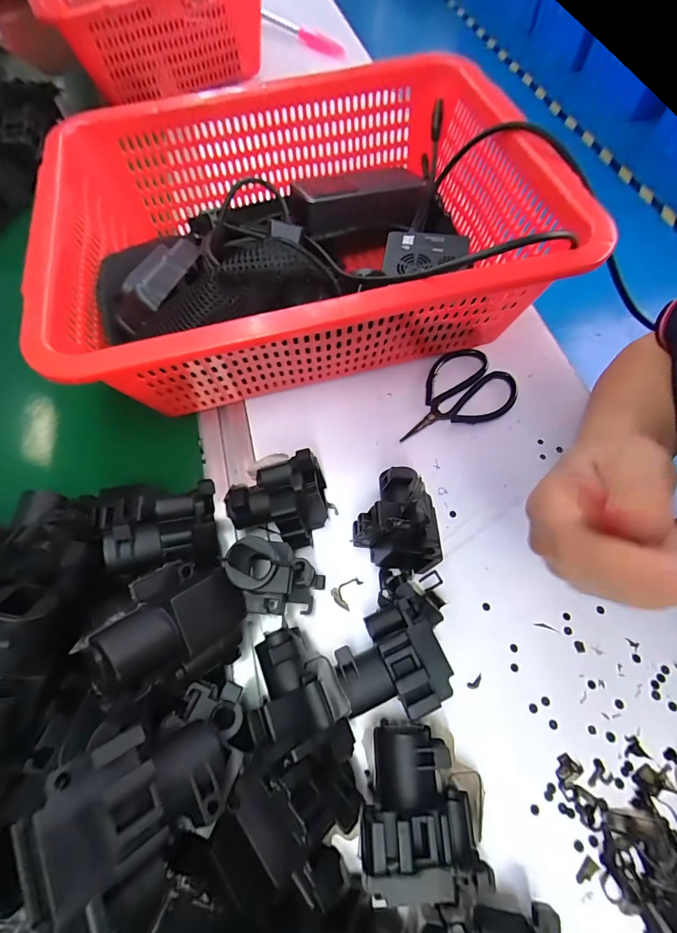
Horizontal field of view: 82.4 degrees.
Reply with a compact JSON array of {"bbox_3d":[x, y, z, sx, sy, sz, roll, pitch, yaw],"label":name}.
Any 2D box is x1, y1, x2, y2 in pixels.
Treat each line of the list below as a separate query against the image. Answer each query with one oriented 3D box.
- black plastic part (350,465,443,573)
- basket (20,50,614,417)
[{"bbox_3d":[0.042,0.033,0.271,0.054,0.062,0.069,10,66,6],"label":"black plastic part"},{"bbox_3d":[-0.031,-0.194,0.340,0.370,0.128,0.285,-14,65,-5],"label":"basket"}]

